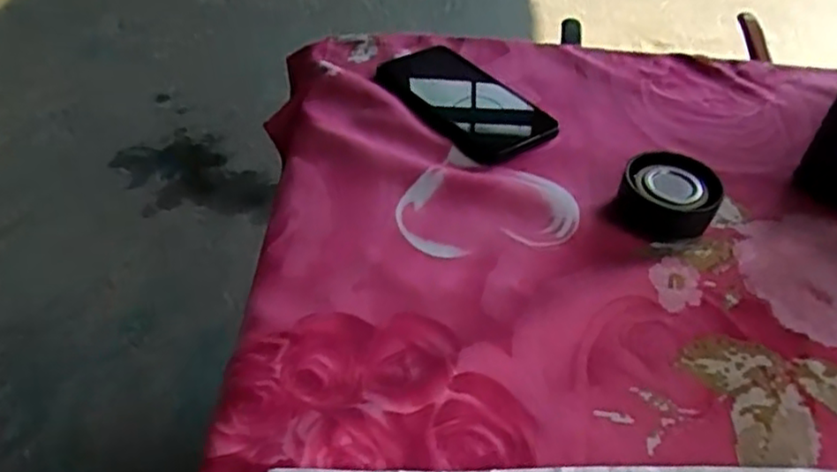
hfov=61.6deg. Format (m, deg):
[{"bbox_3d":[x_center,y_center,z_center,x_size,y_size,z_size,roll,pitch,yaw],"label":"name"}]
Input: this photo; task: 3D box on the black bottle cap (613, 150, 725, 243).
[{"bbox_3d":[0.178,-0.028,0.500,0.067,0.035,0.058,23,47,17],"label":"black bottle cap"}]

